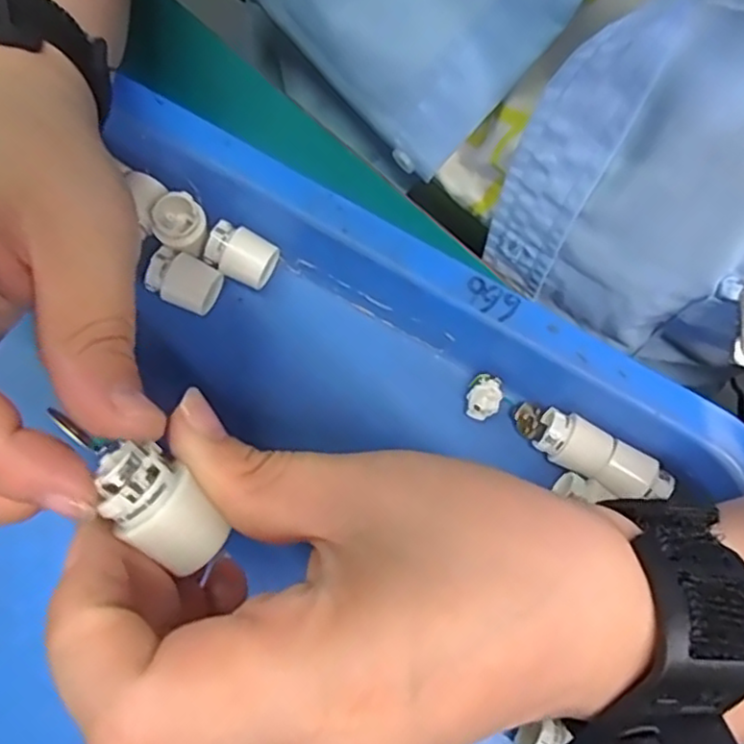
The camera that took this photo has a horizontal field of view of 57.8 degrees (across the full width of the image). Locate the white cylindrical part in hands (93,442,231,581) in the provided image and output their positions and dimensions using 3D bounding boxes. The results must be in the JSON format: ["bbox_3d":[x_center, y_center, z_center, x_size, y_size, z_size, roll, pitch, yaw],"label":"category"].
[{"bbox_3d":[-0.050,0.030,0.155,0.017,0.019,0.031,-43,113,-23],"label":"white cylindrical part in hands"}]

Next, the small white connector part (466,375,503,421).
[{"bbox_3d":[0.046,0.011,0.280,0.013,0.011,0.018,18,79,4],"label":"small white connector part"}]

